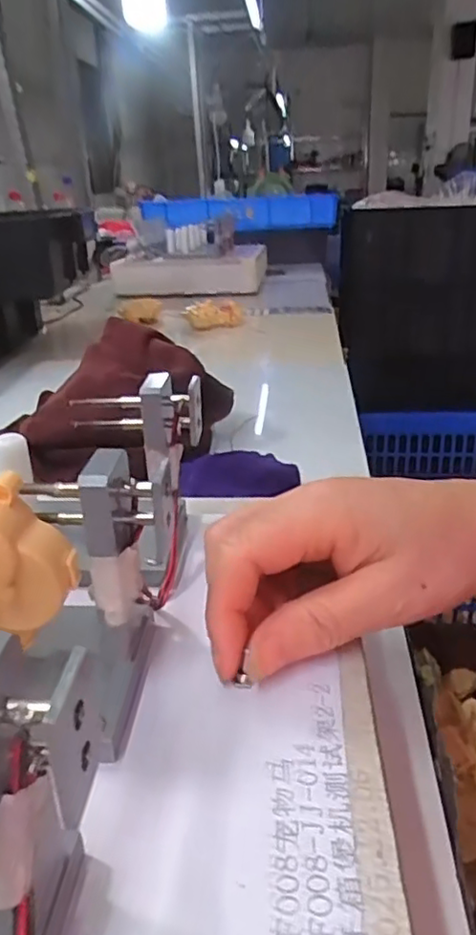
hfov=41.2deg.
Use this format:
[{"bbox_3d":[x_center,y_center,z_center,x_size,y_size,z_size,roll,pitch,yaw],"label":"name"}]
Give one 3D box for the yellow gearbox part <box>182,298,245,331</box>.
[{"bbox_3d":[-0.043,-0.263,1.087,0.102,0.041,0.058,0,22,-4],"label":"yellow gearbox part"}]

